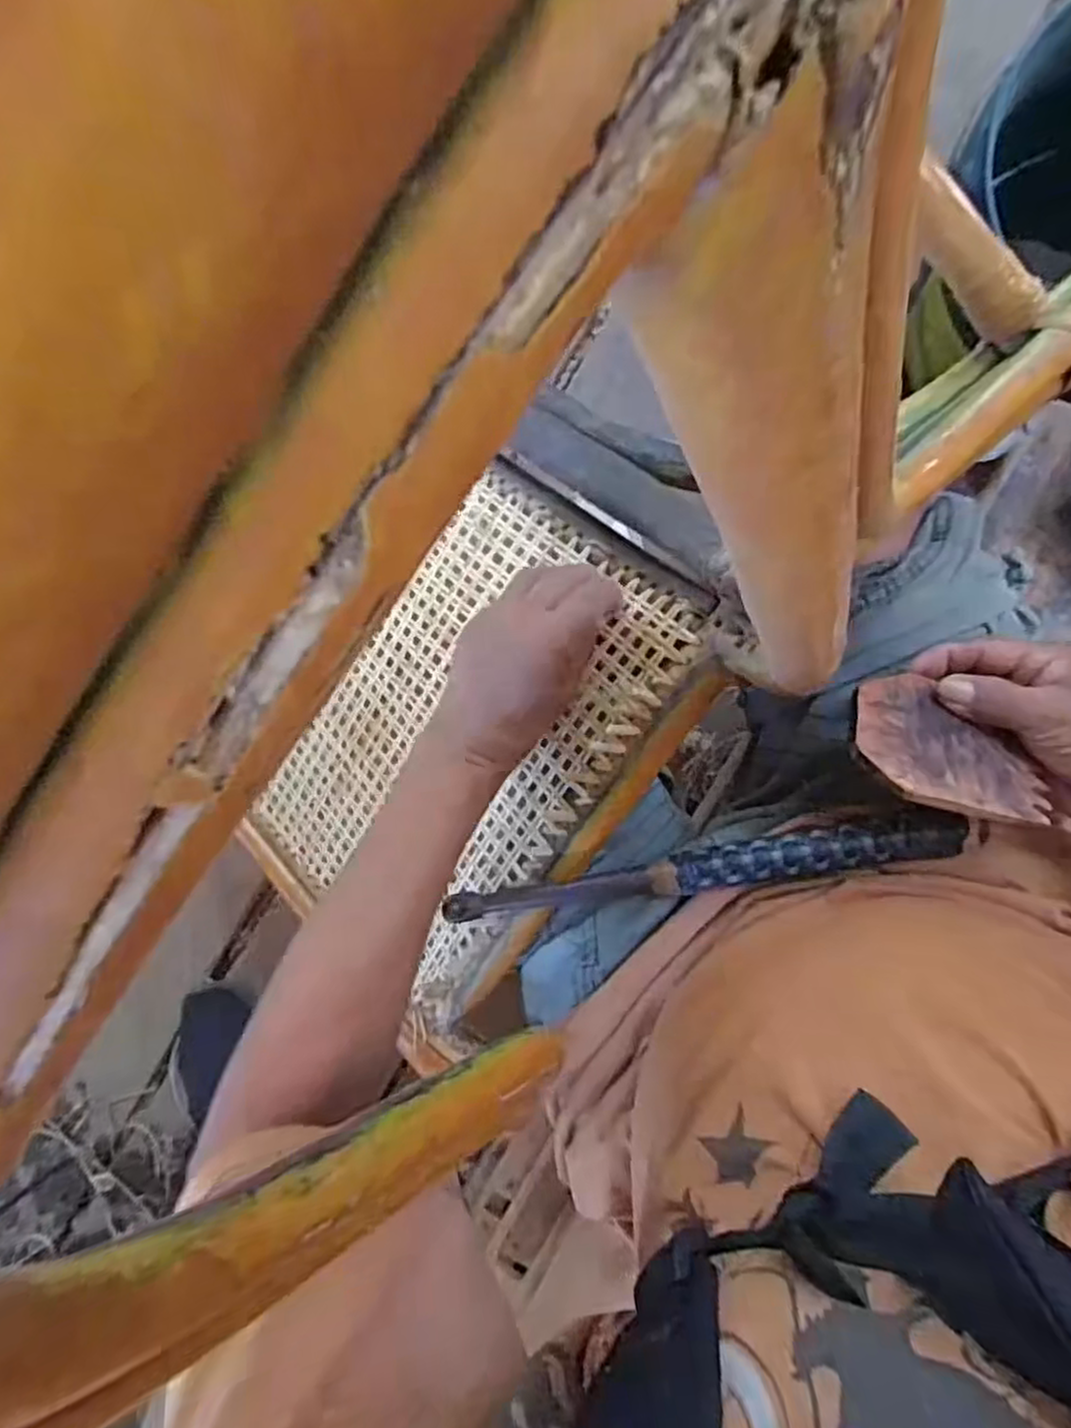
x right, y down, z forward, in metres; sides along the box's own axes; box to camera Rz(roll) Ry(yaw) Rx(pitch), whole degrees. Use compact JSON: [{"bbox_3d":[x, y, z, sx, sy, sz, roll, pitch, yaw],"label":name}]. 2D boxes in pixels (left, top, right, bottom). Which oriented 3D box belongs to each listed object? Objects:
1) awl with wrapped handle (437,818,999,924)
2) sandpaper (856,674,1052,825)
[{"bbox_3d":[0.097,0.091,0.422,0.286,0.022,0.025,-11,90,9],"label":"awl with wrapped handle"},{"bbox_3d":[0.208,0.022,0.368,0.068,0.006,0.099,-33,73,-21],"label":"sandpaper"}]

